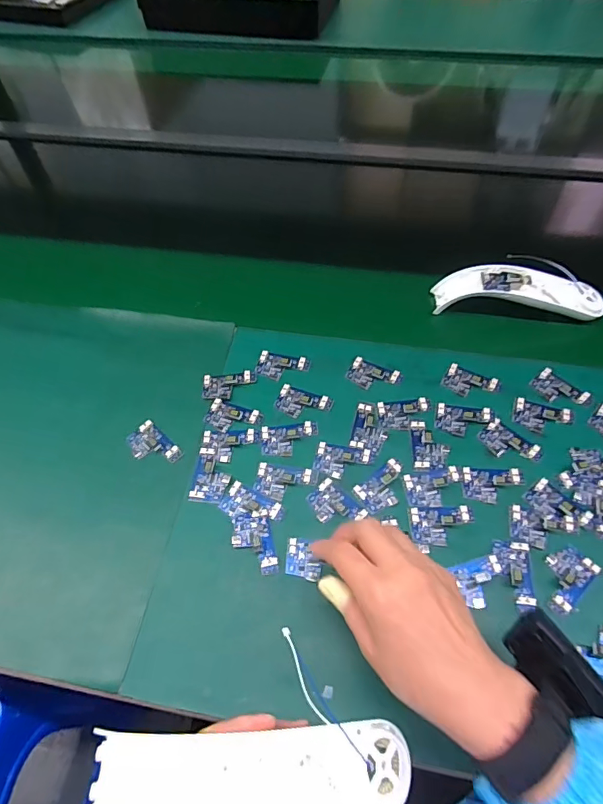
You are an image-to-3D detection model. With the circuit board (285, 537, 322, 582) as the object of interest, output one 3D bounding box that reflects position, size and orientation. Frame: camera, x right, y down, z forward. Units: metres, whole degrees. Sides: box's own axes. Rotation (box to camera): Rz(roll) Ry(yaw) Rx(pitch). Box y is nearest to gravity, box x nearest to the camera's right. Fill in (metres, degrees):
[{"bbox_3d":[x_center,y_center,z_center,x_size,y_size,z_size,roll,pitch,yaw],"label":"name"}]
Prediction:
[{"bbox_3d":[0.002,0.140,0.411,0.031,0.007,0.033,5,54,6],"label":"circuit board"}]

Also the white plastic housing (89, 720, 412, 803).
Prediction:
[{"bbox_3d":[-0.027,0.229,0.279,0.191,0.023,0.052,2,54,-6],"label":"white plastic housing"}]

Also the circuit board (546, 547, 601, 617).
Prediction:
[{"bbox_3d":[0.225,0.148,0.392,0.054,0.005,0.034,-39,63,-21],"label":"circuit board"}]

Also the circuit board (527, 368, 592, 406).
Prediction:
[{"bbox_3d":[0.277,-0.013,0.495,0.033,0.006,0.053,-34,62,-19],"label":"circuit board"}]

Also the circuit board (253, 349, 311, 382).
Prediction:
[{"bbox_3d":[-0.022,-0.040,0.526,0.058,0.006,0.035,10,58,9],"label":"circuit board"}]

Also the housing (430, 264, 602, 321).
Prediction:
[{"bbox_3d":[0.265,-0.134,0.562,0.194,0.039,0.052,6,57,7],"label":"housing"}]

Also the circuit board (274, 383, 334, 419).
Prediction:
[{"bbox_3d":[0.001,0.001,0.496,0.058,0.004,0.036,18,59,14],"label":"circuit board"}]

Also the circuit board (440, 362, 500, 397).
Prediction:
[{"bbox_3d":[0.186,-0.021,0.504,0.058,0.004,0.035,24,61,17],"label":"circuit board"}]

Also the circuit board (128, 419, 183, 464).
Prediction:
[{"bbox_3d":[-0.153,0.046,0.473,0.058,0.005,0.036,38,66,24],"label":"circuit board"}]

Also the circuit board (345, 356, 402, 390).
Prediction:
[{"bbox_3d":[0.081,-0.028,0.514,0.057,0.004,0.035,22,60,16],"label":"circuit board"}]

